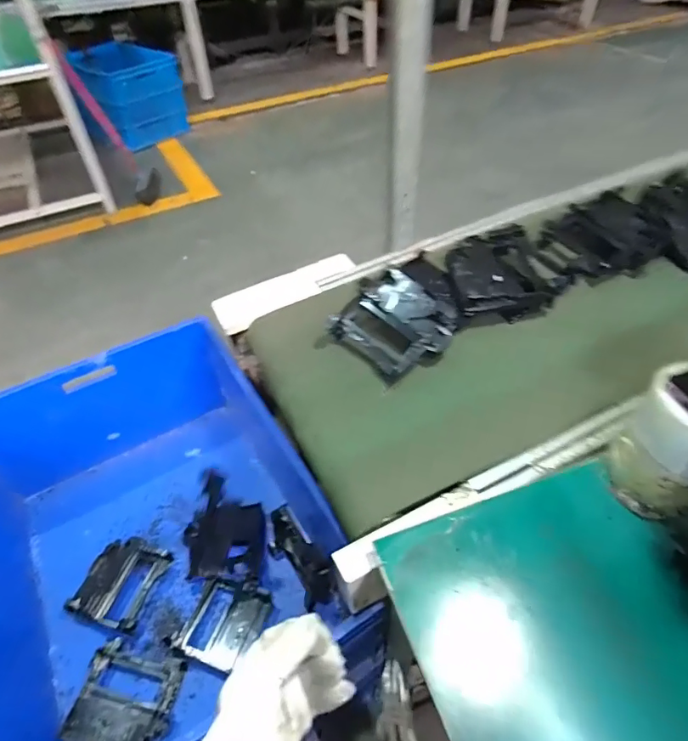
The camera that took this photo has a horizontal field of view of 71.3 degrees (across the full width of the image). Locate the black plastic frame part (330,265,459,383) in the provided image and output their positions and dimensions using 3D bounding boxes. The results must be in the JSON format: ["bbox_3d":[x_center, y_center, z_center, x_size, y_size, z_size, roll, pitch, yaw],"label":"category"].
[{"bbox_3d":[0.084,-0.077,0.843,0.149,0.098,0.196,-35,55,-25],"label":"black plastic frame part"}]

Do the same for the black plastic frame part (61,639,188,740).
[{"bbox_3d":[-0.411,0.625,0.908,0.176,0.038,0.170,7,49,10],"label":"black plastic frame part"}]

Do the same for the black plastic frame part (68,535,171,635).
[{"bbox_3d":[-0.489,0.468,1.067,0.166,0.038,0.182,13,50,14],"label":"black plastic frame part"}]

